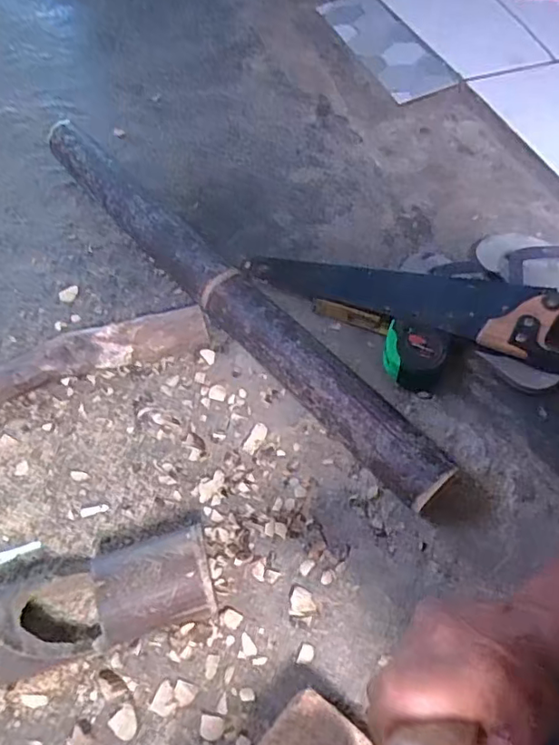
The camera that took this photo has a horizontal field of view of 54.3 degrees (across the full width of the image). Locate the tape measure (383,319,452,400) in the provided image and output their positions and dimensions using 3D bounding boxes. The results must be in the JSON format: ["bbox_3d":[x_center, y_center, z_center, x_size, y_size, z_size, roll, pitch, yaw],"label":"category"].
[{"bbox_3d":[0.164,-0.023,0.668,0.076,0.038,0.078,20,58,13],"label":"tape measure"}]

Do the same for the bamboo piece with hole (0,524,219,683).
[{"bbox_3d":[-0.201,0.222,0.508,0.275,0.068,0.086,-15,57,-10],"label":"bamboo piece with hole"}]

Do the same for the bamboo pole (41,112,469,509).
[{"bbox_3d":[-0.092,-0.114,0.715,0.063,0.069,0.770,-35,63,-22],"label":"bamboo pole"}]

